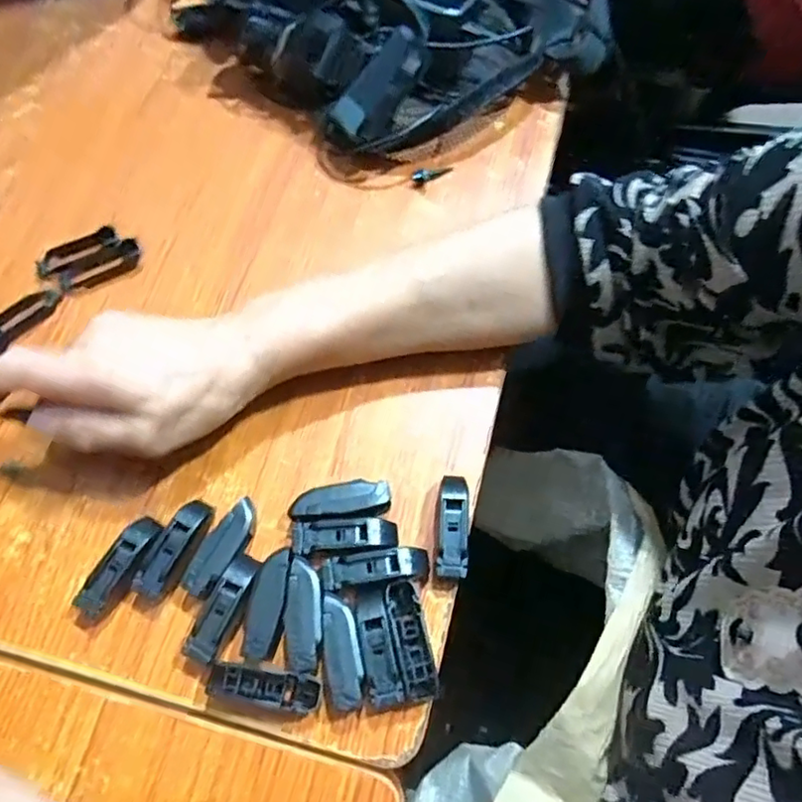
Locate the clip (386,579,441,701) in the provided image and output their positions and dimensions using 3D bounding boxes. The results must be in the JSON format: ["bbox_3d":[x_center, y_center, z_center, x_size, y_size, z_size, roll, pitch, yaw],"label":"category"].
[{"bbox_3d":[0.006,0.119,0.313,0.017,0.016,0.056,-11,68,-4],"label":"clip"}]

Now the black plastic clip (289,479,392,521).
[{"bbox_3d":[-0.033,0.056,0.341,0.053,0.014,0.020,-9,67,-3],"label":"black plastic clip"}]

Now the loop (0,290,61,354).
[{"bbox_3d":[-0.243,-0.051,0.396,0.023,0.007,0.056,33,72,14],"label":"loop"}]

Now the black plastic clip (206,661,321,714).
[{"bbox_3d":[-0.067,0.140,0.306,0.054,0.020,0.016,8,68,4],"label":"black plastic clip"}]

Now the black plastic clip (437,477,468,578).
[{"bbox_3d":[0.028,0.066,0.334,0.016,0.017,0.055,3,67,2],"label":"black plastic clip"}]

